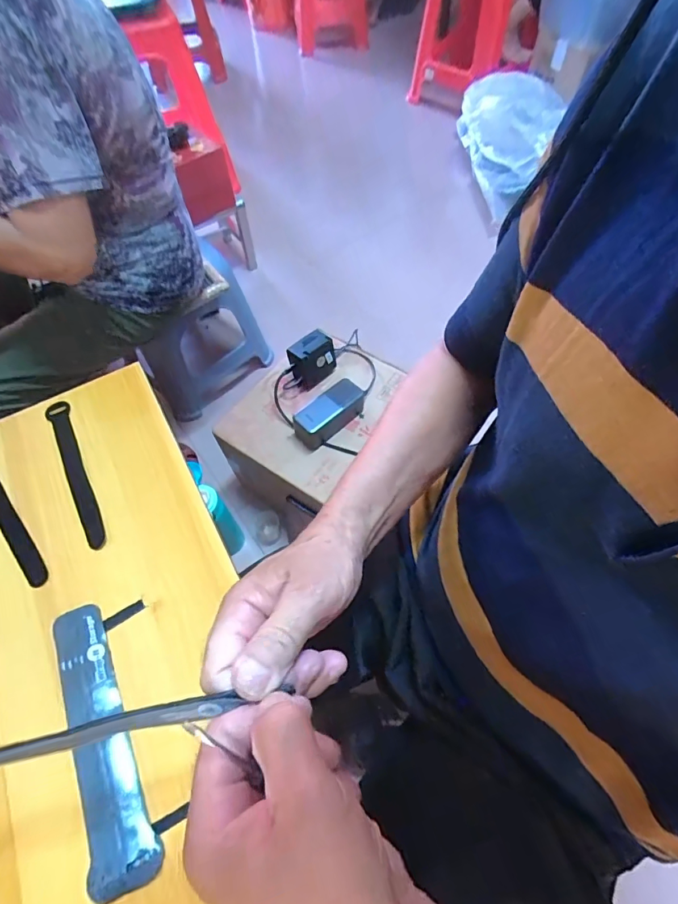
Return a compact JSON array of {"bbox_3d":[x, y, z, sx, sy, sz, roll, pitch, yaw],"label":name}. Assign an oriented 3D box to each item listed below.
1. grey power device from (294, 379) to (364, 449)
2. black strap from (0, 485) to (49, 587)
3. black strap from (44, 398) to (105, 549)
[{"bbox_3d":[-0.014,-0.072,0.783,0.135,0.058,0.053,-40,65,-19],"label":"grey power device"},{"bbox_3d":[-0.342,0.058,0.451,0.022,0.004,0.197,-37,64,-18],"label":"black strap"},{"bbox_3d":[-0.277,0.018,0.471,0.025,0.011,0.191,-29,62,-14],"label":"black strap"}]

